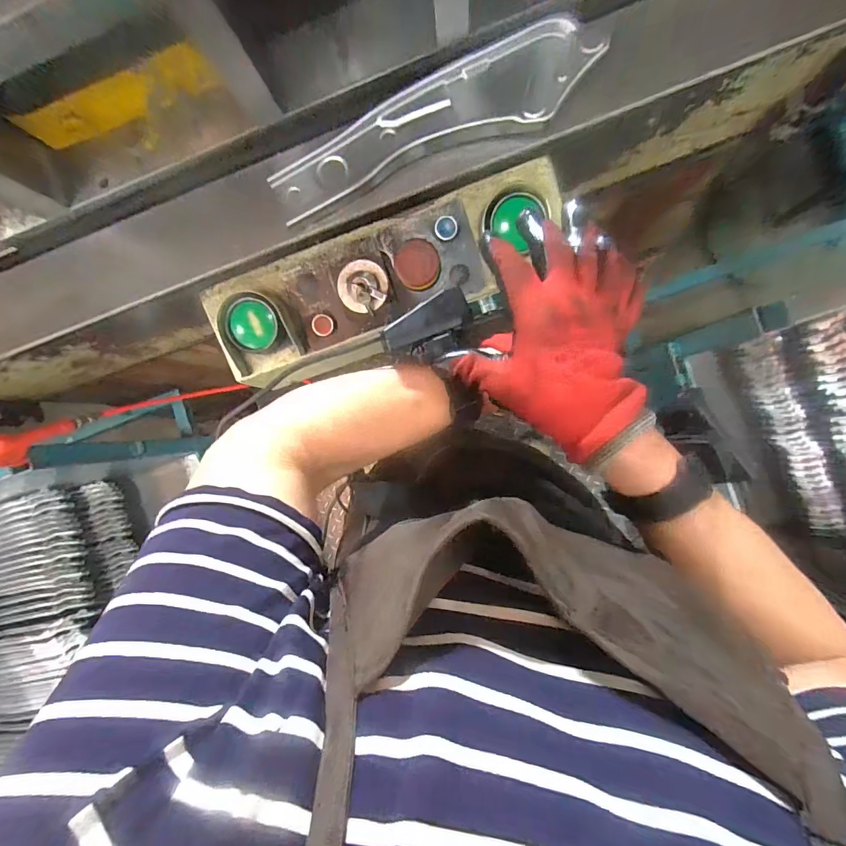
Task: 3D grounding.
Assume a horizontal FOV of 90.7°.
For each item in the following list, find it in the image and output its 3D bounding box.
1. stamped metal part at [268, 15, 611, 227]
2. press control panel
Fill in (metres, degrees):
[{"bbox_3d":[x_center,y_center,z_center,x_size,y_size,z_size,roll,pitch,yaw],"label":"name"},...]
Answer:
[{"bbox_3d":[0.009,-0.377,0.531,0.431,0.033,0.113,-20,88,6],"label":"stamped metal part"},{"bbox_3d":[-0.050,-0.194,0.567,0.487,0.077,0.153,-22,87,6],"label":"press control panel"}]

